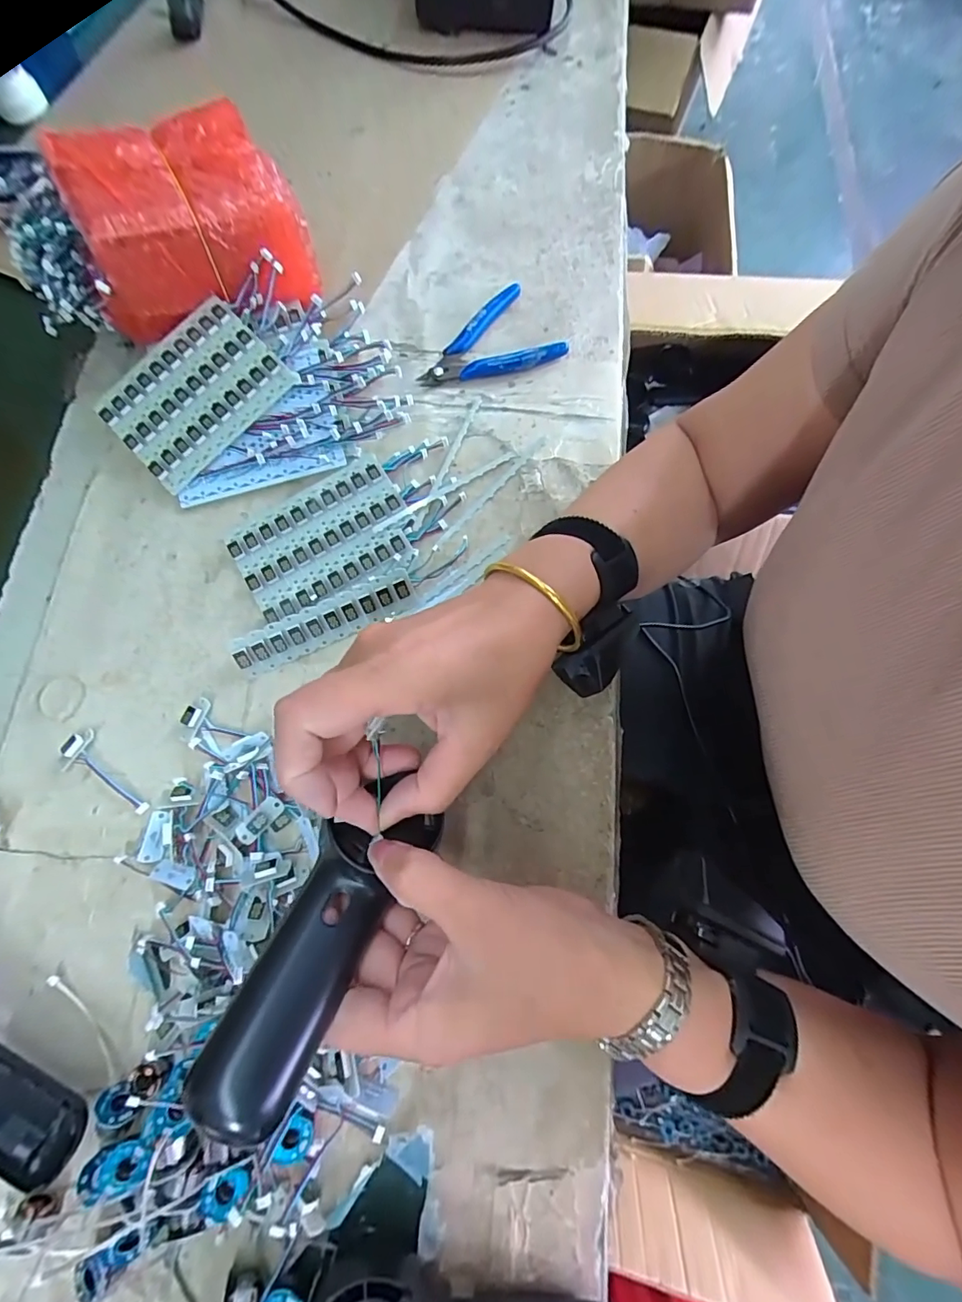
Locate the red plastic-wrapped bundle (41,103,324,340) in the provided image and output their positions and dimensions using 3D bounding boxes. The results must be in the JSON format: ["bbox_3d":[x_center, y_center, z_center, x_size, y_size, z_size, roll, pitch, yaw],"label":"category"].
[{"bbox_3d":[-0.222,-0.325,0.373,0.158,0.079,0.108,-24,76,-7],"label":"red plastic-wrapped bundle"}]

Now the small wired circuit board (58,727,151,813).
[{"bbox_3d":[-0.244,0.082,0.316,0.026,0.005,0.070,-42,78,-9],"label":"small wired circuit board"}]

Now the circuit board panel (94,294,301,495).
[{"bbox_3d":[-0.218,-0.196,0.374,0.126,0.007,0.095,-44,85,-1],"label":"circuit board panel"}]

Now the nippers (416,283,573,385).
[{"bbox_3d":[0.006,-0.246,0.407,0.116,0.015,0.074,-38,77,-8],"label":"nippers"}]

